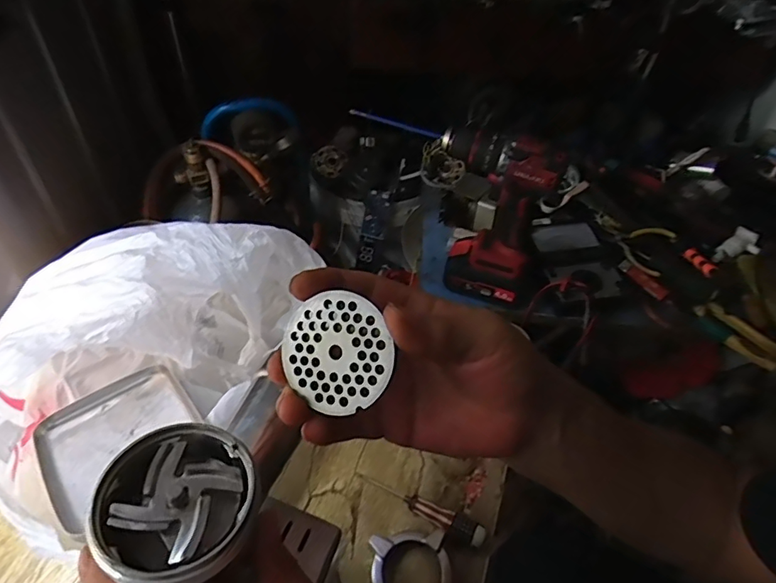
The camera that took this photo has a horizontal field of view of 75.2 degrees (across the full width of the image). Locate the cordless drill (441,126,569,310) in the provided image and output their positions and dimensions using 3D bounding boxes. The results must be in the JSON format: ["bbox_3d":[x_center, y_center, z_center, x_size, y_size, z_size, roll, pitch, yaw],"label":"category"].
[{"bbox_3d":[0.142,-0.103,0.699,0.160,0.240,0.076,20,48,12],"label":"cordless drill"}]

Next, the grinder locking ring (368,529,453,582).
[{"bbox_3d":[0.022,0.269,0.481,0.075,0.020,0.075,-1,47,-7],"label":"grinder locking ring"}]

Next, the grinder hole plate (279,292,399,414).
[{"bbox_3d":[-0.026,0.030,0.250,0.055,0.004,0.056,-1,86,20],"label":"grinder hole plate"}]

